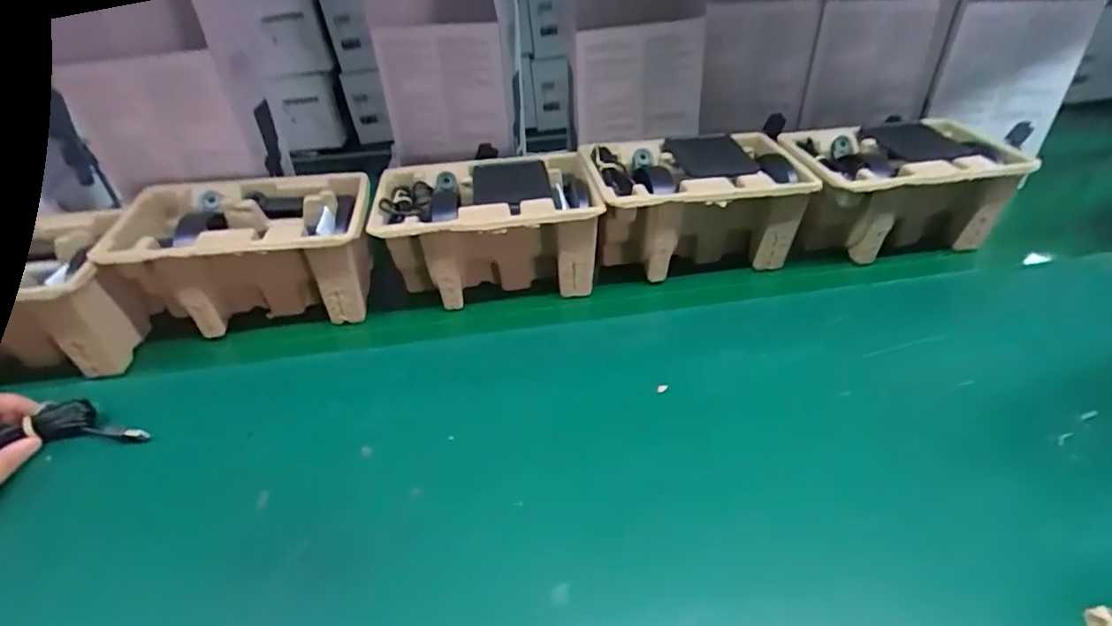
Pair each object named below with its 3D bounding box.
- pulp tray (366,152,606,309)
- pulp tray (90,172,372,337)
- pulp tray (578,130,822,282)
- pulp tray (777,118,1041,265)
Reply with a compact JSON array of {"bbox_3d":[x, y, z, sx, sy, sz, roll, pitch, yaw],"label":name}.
[{"bbox_3d":[-0.071,-0.087,0.630,0.217,0.113,0.152,-6,36,-5],"label":"pulp tray"},{"bbox_3d":[-0.318,-0.059,0.606,0.240,0.107,0.153,-8,37,-9],"label":"pulp tray"},{"bbox_3d":[0.147,-0.117,0.648,0.214,0.112,0.150,-4,36,-2],"label":"pulp tray"},{"bbox_3d":[0.371,-0.139,0.664,0.242,0.106,0.143,-7,37,-7],"label":"pulp tray"}]

